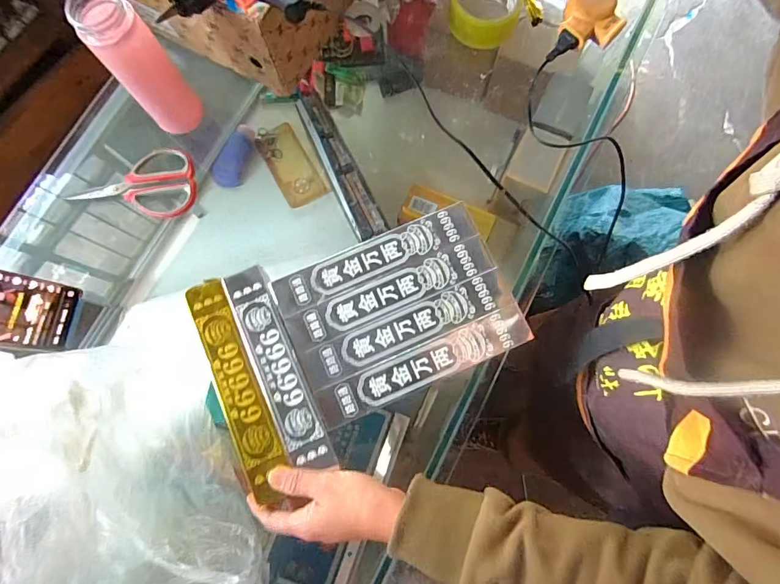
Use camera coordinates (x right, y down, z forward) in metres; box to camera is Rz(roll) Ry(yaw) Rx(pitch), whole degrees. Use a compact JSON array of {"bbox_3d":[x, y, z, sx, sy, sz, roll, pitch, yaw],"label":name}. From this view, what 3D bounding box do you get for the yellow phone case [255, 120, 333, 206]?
[{"bbox_3d":[-0.186,-0.235,0.776,0.077,0.018,0.159,-33,80,-6],"label":"yellow phone case"}]

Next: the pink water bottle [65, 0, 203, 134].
[{"bbox_3d":[-0.274,-0.250,0.465,0.065,0.155,0.053,-42,81,-7],"label":"pink water bottle"}]

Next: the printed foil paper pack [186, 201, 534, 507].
[{"bbox_3d":[-0.028,0.039,0.437,0.313,0.013,0.206,-21,79,-4],"label":"printed foil paper pack"}]

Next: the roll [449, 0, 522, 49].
[{"bbox_3d":[0.127,-0.381,0.559,0.095,0.048,0.097,0,78,1],"label":"roll"}]

